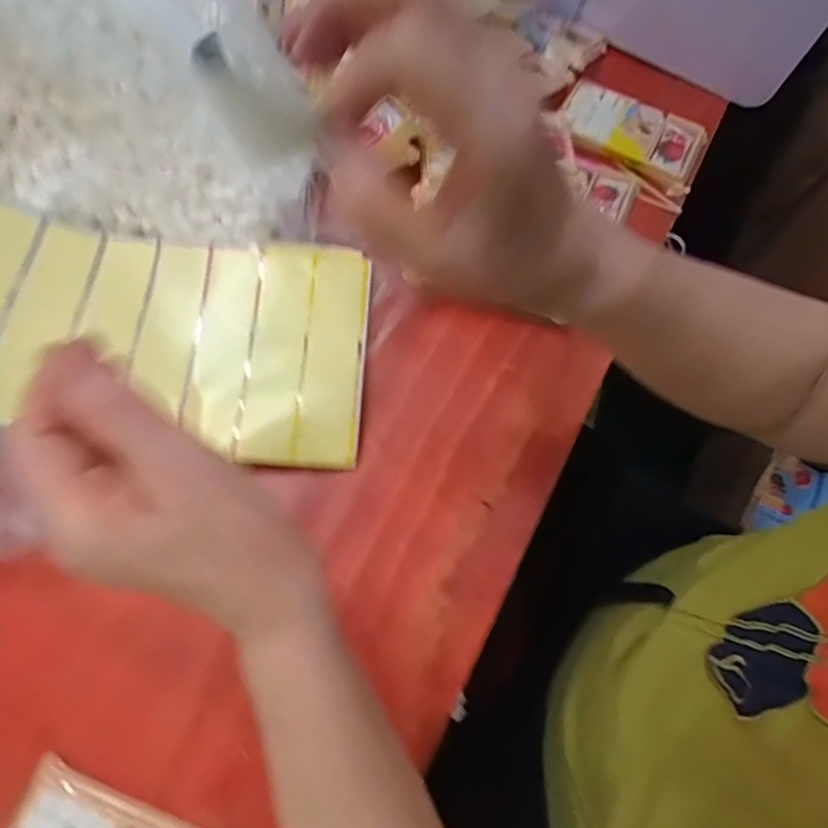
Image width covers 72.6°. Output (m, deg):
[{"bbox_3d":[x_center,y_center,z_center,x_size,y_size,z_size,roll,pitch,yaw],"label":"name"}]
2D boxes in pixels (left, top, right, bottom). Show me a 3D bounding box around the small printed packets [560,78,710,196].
[{"bbox_3d":[0.201,-0.262,0.517,0.130,0.017,0.065,29,71,8],"label":"small printed packets"}]

